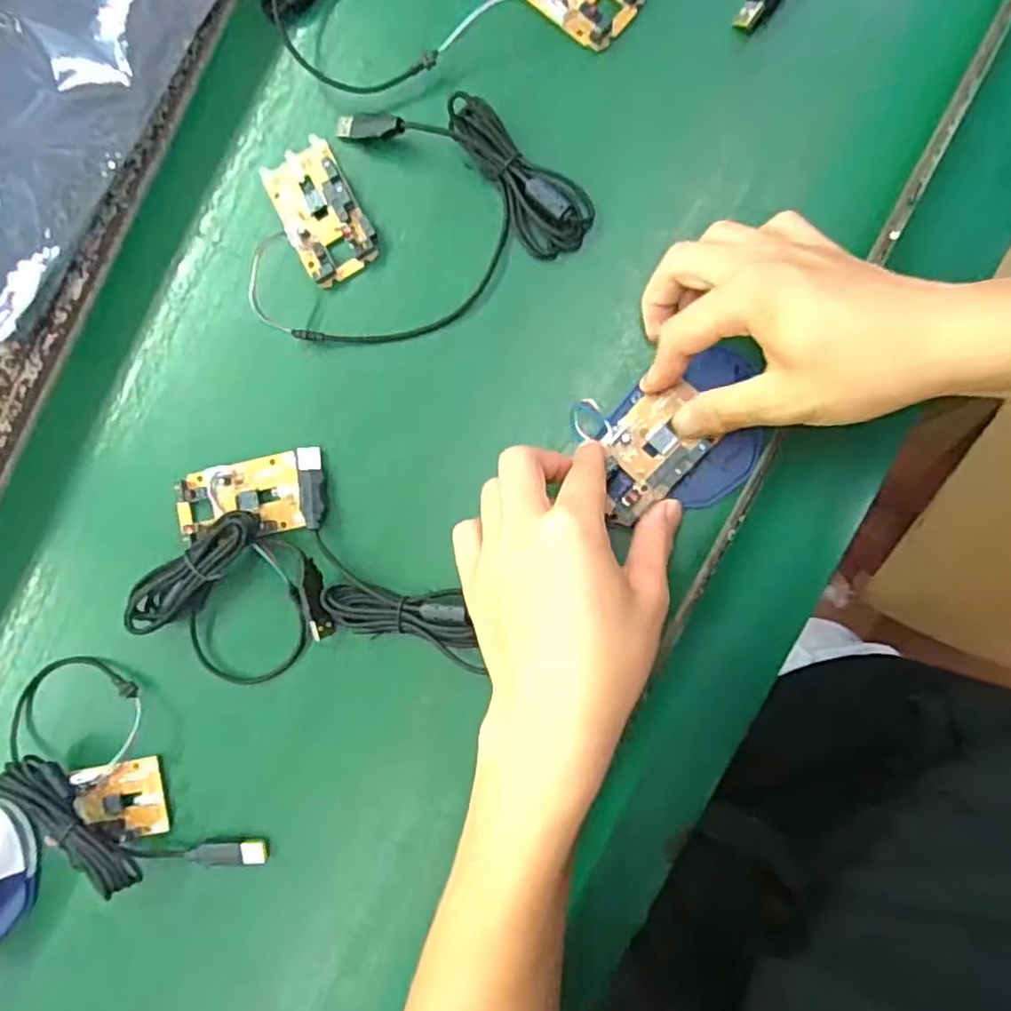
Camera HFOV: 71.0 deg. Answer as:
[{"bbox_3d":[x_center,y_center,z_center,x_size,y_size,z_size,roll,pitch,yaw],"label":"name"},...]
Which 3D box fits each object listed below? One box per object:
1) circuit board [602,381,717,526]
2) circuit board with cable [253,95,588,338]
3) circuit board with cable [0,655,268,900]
[{"bbox_3d":[0.076,-0.028,0.371,0.044,0.015,0.077,41,95,8],"label":"circuit board"},{"bbox_3d":[-0.061,-0.164,0.397,0.181,0.022,0.131,-27,84,8],"label":"circuit board with cable"},{"bbox_3d":[-0.231,0.167,0.413,0.096,0.030,0.169,-43,83,6],"label":"circuit board with cable"}]

